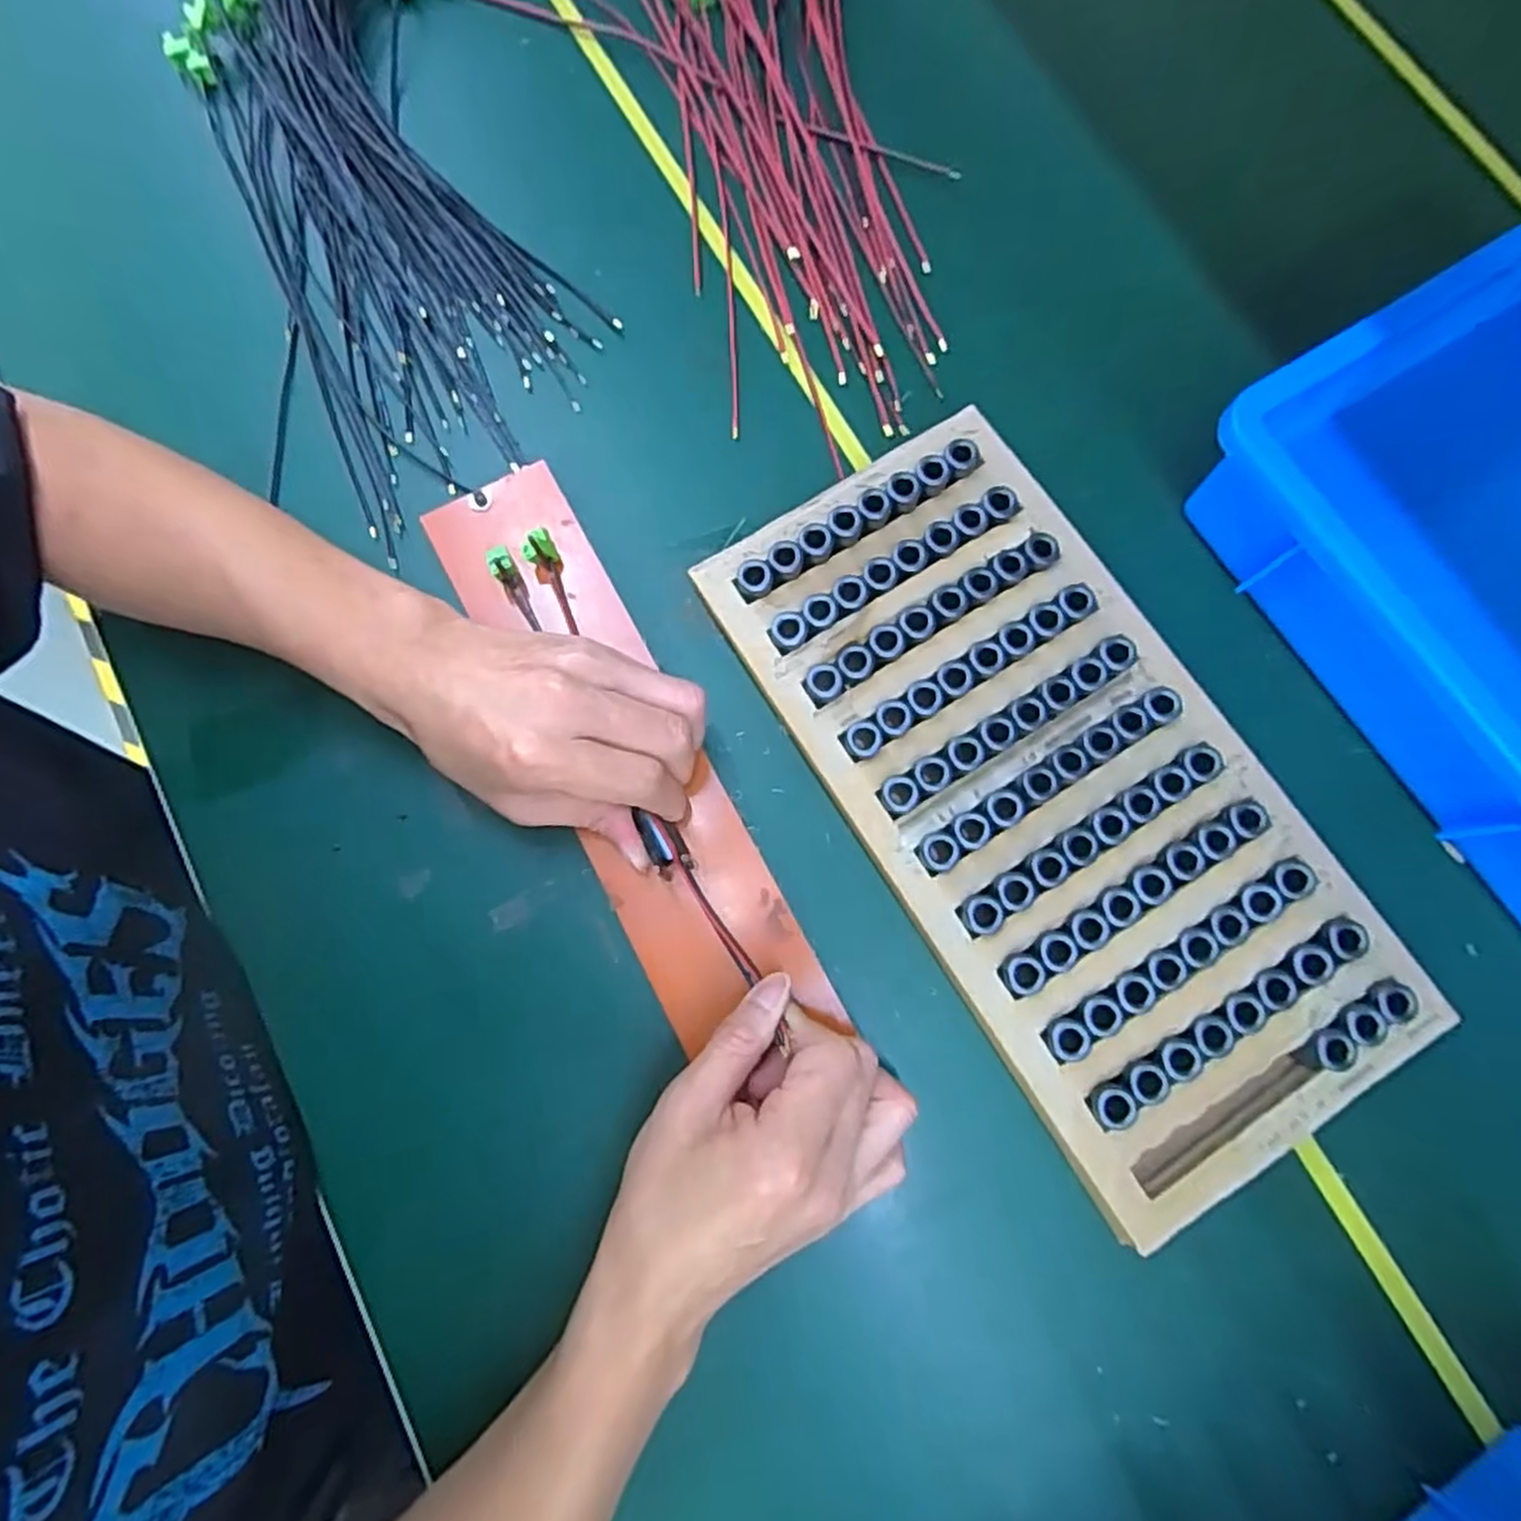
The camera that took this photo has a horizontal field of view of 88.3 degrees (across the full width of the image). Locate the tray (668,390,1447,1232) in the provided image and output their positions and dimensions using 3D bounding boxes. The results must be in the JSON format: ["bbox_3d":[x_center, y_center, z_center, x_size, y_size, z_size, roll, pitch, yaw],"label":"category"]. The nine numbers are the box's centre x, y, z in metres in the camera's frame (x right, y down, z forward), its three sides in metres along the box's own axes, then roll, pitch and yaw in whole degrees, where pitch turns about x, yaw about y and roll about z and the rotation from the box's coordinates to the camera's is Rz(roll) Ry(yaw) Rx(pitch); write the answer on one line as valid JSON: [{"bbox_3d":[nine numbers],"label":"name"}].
[{"bbox_3d":[0.133,0.012,0.369,0.174,0.037,0.350,-31,80,-7],"label":"tray"}]

